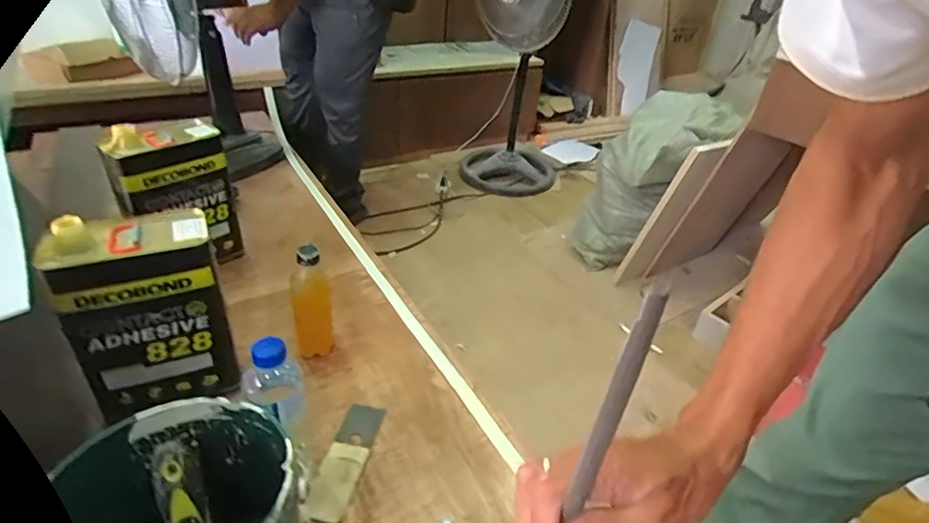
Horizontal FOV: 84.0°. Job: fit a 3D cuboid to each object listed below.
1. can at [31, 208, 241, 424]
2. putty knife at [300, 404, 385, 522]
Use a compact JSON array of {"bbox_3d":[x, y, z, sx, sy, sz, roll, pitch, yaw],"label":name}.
[{"bbox_3d":[-0.380,0.074,0.633,0.164,0.259,0.090,-20,40,-32],"label":"can"},{"bbox_3d":[-0.149,0.243,0.649,0.051,0.007,0.172,10,34,8],"label":"putty knife"}]

